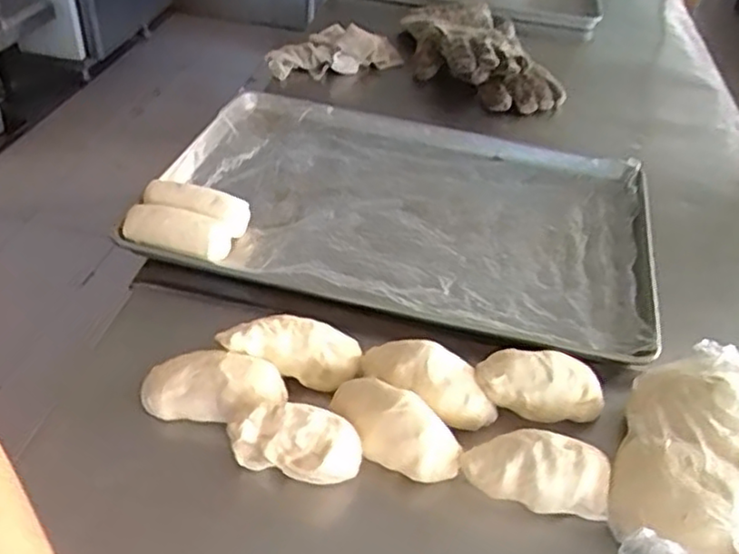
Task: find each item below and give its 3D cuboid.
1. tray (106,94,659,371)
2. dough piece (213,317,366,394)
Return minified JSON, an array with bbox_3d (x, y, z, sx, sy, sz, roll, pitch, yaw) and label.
[{"bbox_3d":[0.045,-0.090,0.866,0.593,0.038,0.421,14,41,11],"label":"tray"},{"bbox_3d":[-0.073,0.061,0.644,0.130,0.038,0.064,17,40,-6],"label":"dough piece"}]

